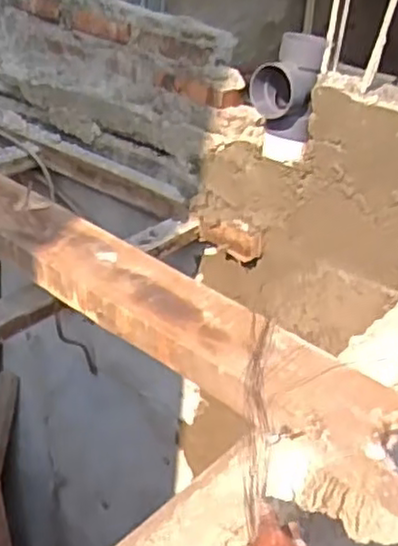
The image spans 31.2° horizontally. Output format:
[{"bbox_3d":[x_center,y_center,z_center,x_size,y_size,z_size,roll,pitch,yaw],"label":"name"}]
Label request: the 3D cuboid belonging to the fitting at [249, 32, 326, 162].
[{"bbox_3d":[0.157,-0.331,1.310,0.099,0.199,0.101,-2,30,-13],"label":"fitting"}]

